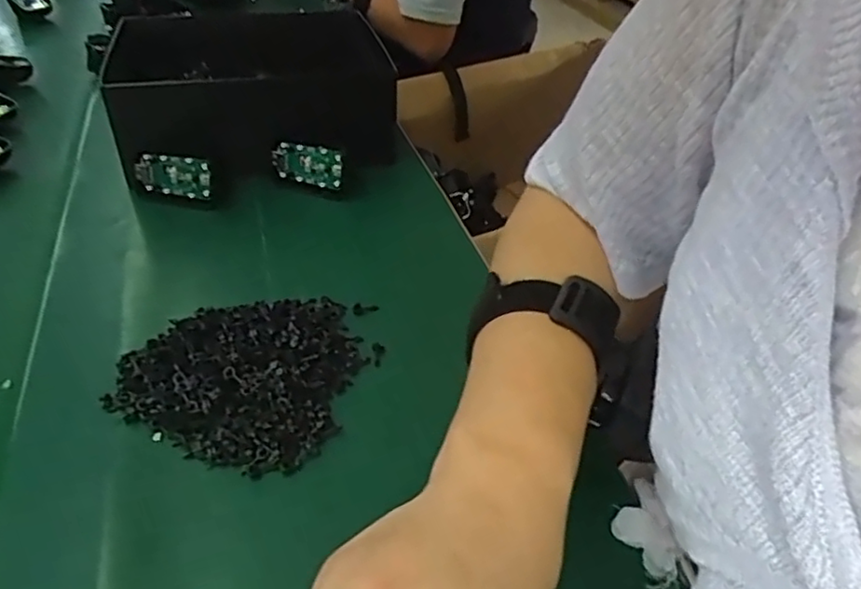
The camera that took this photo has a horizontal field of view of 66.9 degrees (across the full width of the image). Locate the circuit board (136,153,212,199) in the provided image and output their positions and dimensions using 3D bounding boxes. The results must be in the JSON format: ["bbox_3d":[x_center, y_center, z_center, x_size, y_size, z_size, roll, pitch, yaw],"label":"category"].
[{"bbox_3d":[-0.205,-0.095,0.521,0.059,0.032,0.010,7,39,9],"label":"circuit board"}]

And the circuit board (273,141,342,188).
[{"bbox_3d":[-0.102,-0.109,0.549,0.062,0.033,0.010,14,41,16],"label":"circuit board"}]

